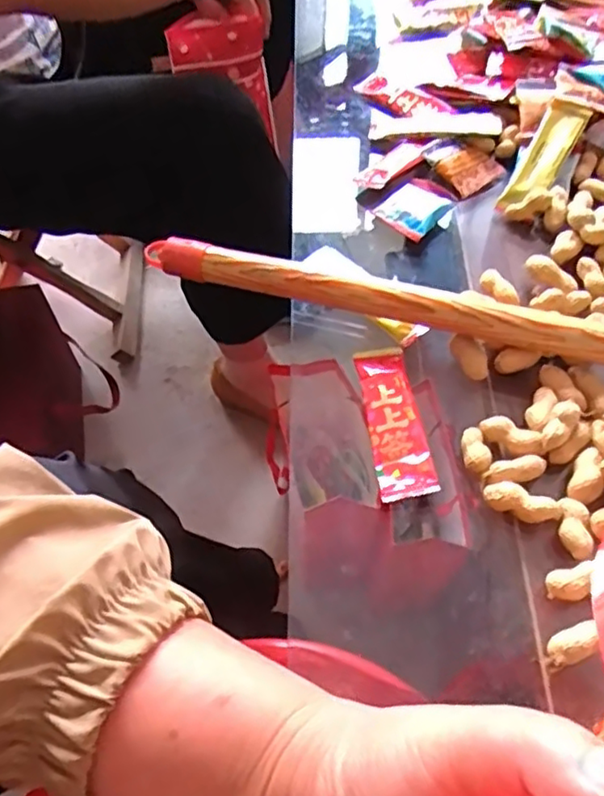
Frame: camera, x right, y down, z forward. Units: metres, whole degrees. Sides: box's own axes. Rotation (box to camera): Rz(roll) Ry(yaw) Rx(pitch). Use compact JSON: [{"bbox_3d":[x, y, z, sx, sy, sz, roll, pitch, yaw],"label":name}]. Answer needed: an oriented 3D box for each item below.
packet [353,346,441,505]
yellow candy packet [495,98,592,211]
[{"bbox_3d":[0.057,0.015,0.401,0.033,0.011,0.106,-6,57,-3],"label":"packet"},{"bbox_3d":[0.190,-0.189,0.504,0.033,0.014,0.100,33,86,20],"label":"yellow candy packet"}]

